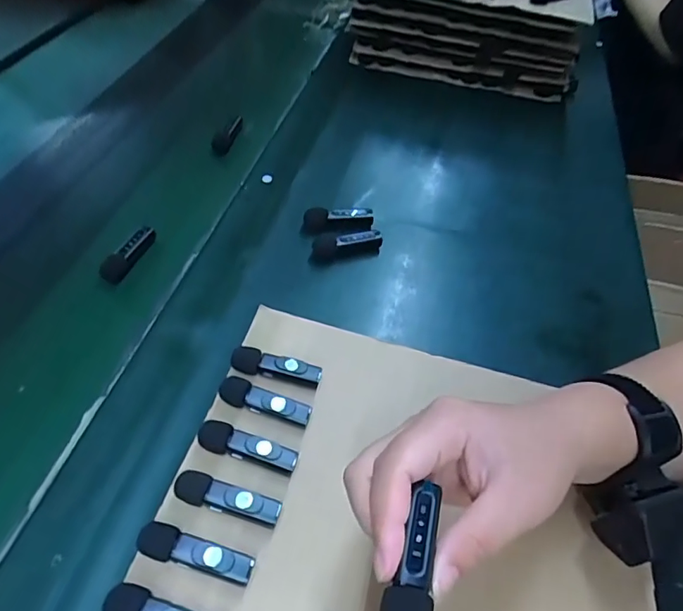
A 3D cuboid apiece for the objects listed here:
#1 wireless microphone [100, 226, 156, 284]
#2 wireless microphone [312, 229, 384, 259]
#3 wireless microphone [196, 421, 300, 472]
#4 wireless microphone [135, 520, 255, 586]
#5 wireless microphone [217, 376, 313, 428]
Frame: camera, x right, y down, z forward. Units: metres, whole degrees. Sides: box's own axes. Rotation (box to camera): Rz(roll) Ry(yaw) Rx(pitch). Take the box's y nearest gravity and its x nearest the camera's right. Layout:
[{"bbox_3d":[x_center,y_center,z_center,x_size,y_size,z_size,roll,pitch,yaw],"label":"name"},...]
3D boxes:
[{"bbox_3d":[-0.189,-0.047,0.446,0.020,0.023,0.061,17,51,12],"label":"wireless microphone"},{"bbox_3d":[0.006,-0.057,0.468,0.062,0.024,0.021,-2,49,-3],"label":"wireless microphone"},{"bbox_3d":[-0.061,0.092,0.326,0.064,0.012,0.019,13,50,9],"label":"wireless microphone"},{"bbox_3d":[-0.082,0.140,0.284,0.064,0.018,0.018,12,50,9],"label":"wireless microphone"},{"bbox_3d":[-0.053,0.066,0.346,0.064,0.012,0.017,14,50,10],"label":"wireless microphone"}]

